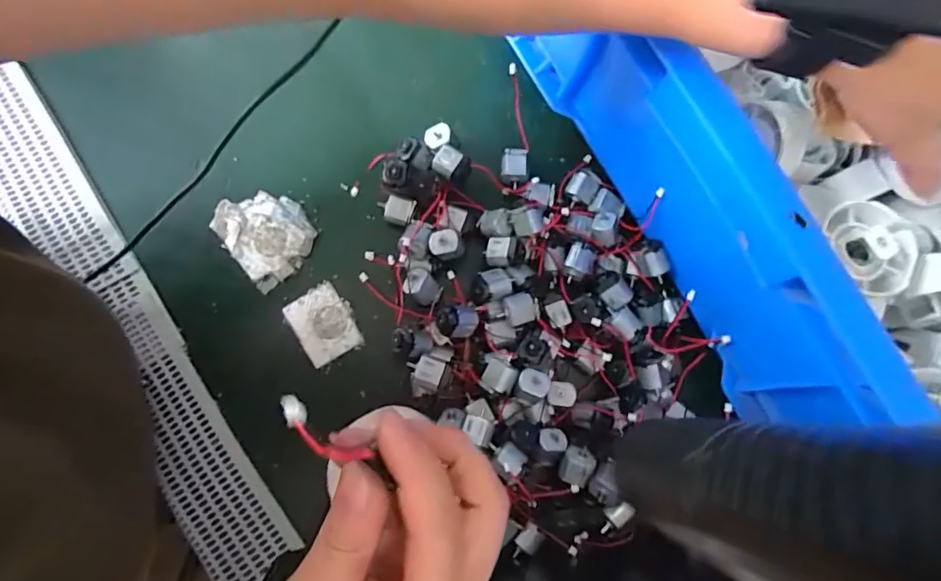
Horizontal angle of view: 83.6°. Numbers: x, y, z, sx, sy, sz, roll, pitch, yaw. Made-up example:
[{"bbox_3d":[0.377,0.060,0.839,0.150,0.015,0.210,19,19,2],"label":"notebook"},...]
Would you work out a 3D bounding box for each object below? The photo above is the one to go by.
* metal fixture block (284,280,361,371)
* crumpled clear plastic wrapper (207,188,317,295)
[{"bbox_3d":[-0.097,0.022,0.348,0.037,0.004,0.047,-31,82,-13],"label":"metal fixture block"},{"bbox_3d":[-0.138,-0.039,0.355,0.053,0.007,0.064,-39,84,-14],"label":"crumpled clear plastic wrapper"}]

